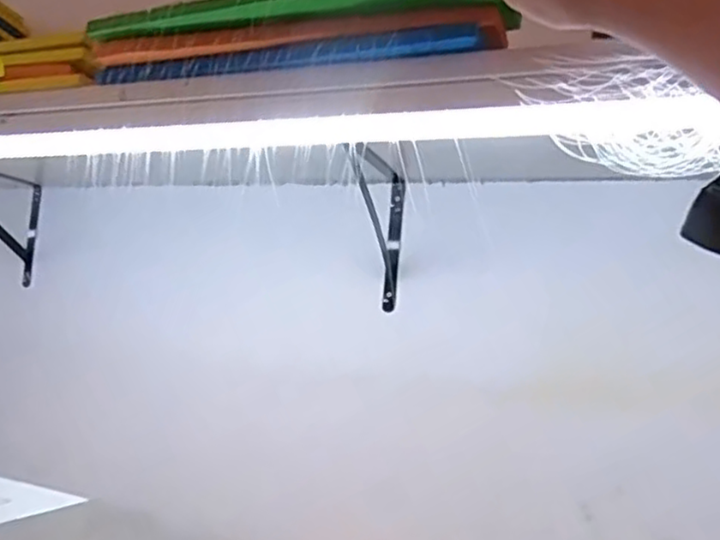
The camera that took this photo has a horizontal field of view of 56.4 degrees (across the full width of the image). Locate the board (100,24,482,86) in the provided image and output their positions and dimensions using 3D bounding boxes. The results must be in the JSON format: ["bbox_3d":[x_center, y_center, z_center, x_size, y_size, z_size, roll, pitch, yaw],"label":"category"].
[{"bbox_3d":[-0.075,-0.164,0.524,0.336,0.018,0.017,3,-7,23],"label":"board"}]

